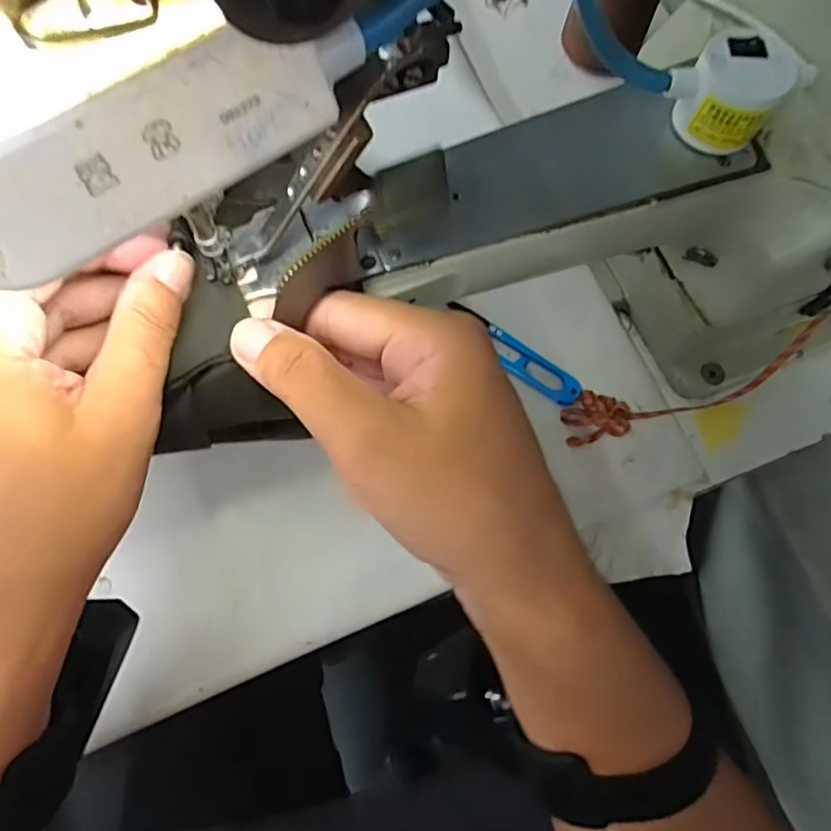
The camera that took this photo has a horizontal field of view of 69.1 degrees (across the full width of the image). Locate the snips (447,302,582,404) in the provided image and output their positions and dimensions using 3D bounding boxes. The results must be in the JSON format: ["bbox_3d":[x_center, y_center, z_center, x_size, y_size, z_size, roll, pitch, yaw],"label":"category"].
[{"bbox_3d":[0.059,-0.037,0.371,0.096,0.015,0.023,34,74,11],"label":"snips"}]

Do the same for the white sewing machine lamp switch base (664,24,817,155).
[{"bbox_3d":[0.131,-0.134,0.247,0.042,0.033,0.039,0,71,0],"label":"white sewing machine lamp switch base"}]

